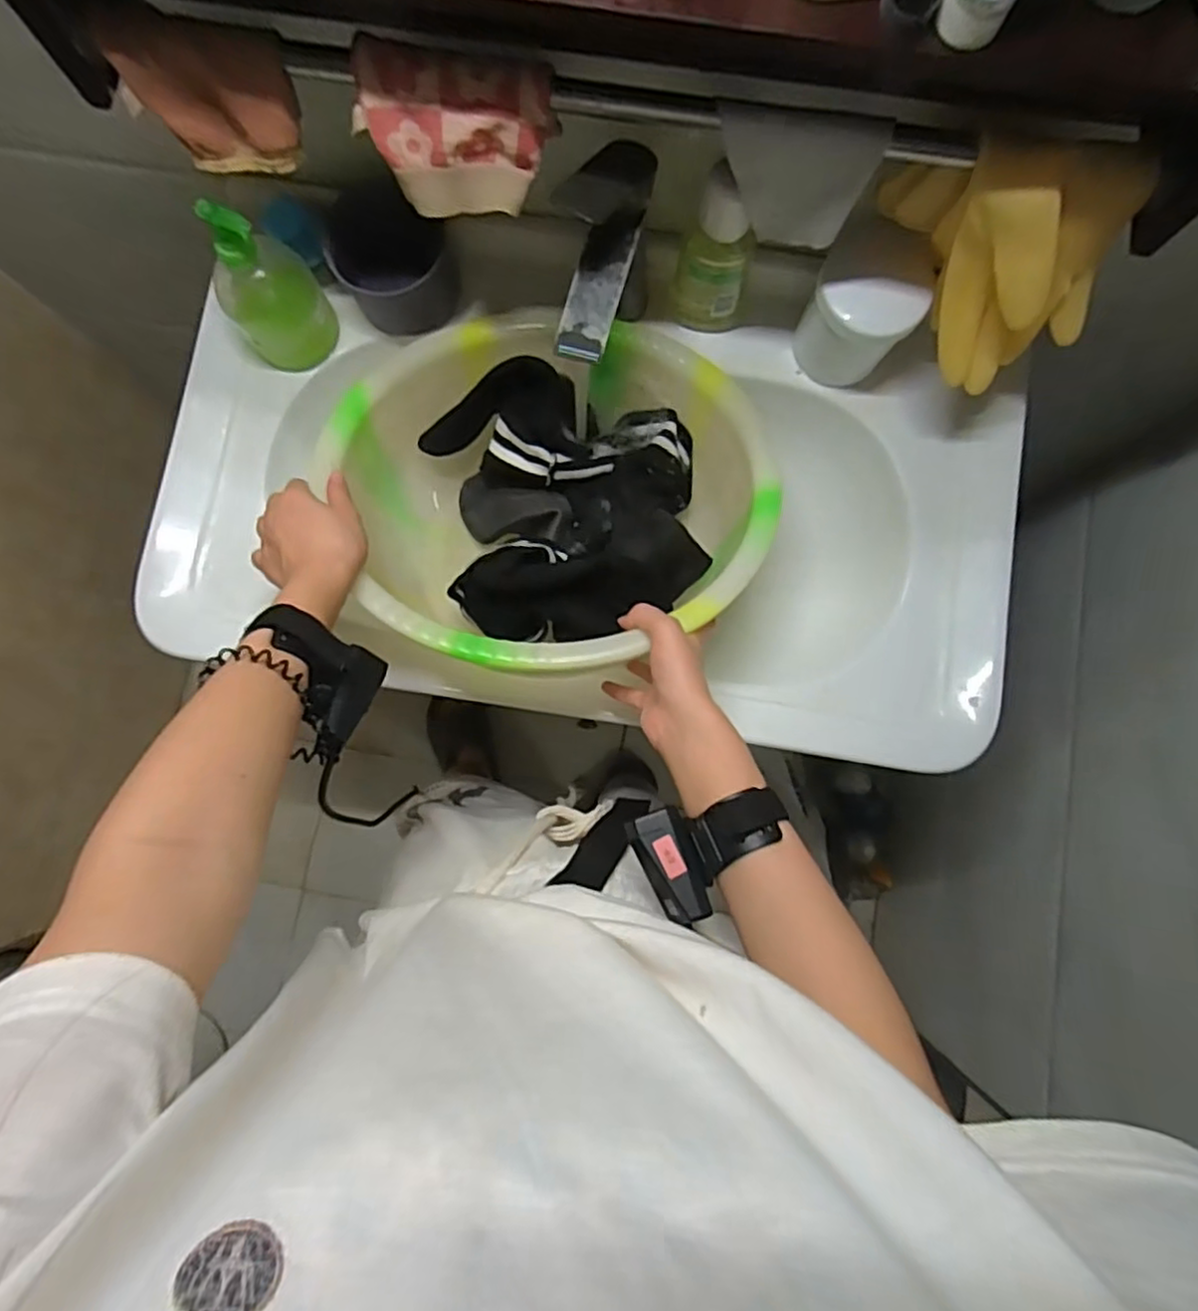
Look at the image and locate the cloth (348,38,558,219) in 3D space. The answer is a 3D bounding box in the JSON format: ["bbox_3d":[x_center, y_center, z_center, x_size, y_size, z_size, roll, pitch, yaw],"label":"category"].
[{"bbox_3d":[-0.097,-0.350,0.463,0.128,0.089,0.018,8,43,-2],"label":"cloth"}]

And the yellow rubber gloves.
[{"bbox_3d":[0.294,-0.283,0.497,0.163,0.155,0.079,28,83,2],"label":"yellow rubber gloves"}]

